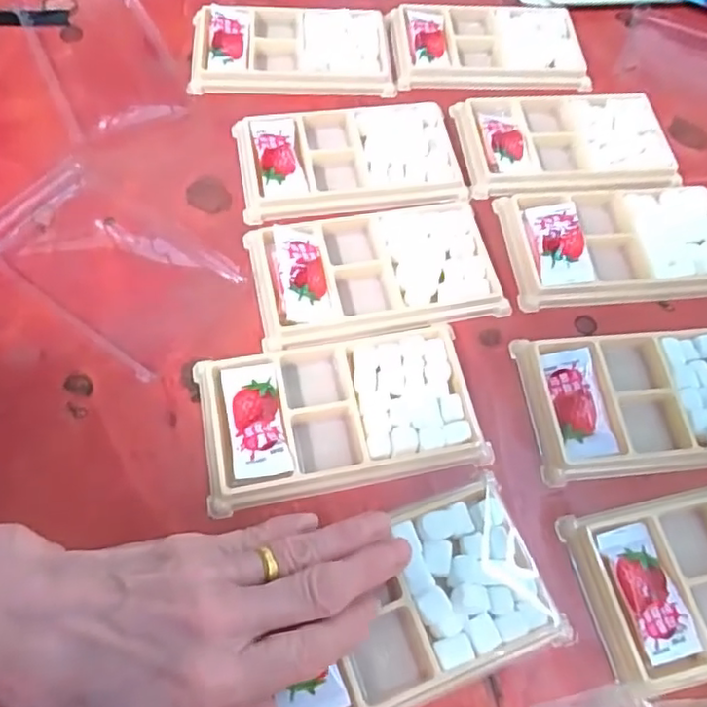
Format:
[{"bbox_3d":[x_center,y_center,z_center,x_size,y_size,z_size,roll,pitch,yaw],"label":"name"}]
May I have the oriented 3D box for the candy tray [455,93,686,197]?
[{"bbox_3d":[0.135,-0.134,0.400,0.134,0.020,0.082,-5,63,-5],"label":"candy tray"}]

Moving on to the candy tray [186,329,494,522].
[{"bbox_3d":[-0.007,0.028,0.305,0.133,0.010,0.073,-10,64,-8],"label":"candy tray"}]

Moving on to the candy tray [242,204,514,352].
[{"bbox_3d":[0.012,-0.048,0.344,0.134,0.012,0.078,-10,64,-8],"label":"candy tray"}]

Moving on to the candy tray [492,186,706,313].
[{"bbox_3d":[0.157,-0.065,0.365,0.132,0.021,0.075,-4,63,-5],"label":"candy tray"}]

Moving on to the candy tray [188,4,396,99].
[{"bbox_3d":[-0.042,-0.206,0.420,0.131,0.013,0.077,-3,63,-4],"label":"candy tray"}]

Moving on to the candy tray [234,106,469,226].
[{"bbox_3d":[-0.003,-0.120,0.379,0.131,0.008,0.080,-6,63,-6],"label":"candy tray"}]

